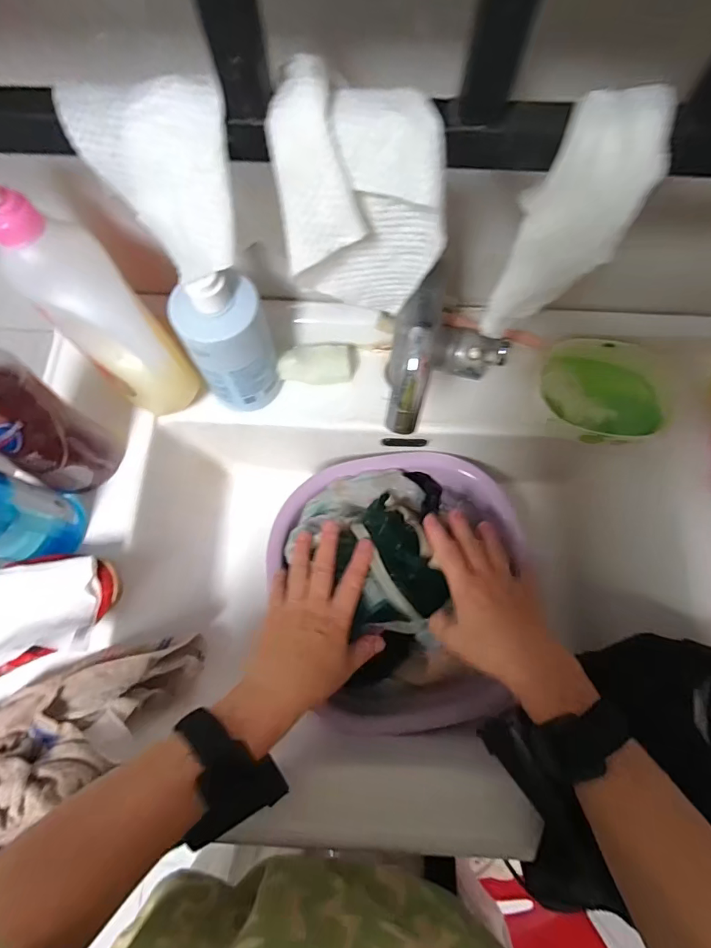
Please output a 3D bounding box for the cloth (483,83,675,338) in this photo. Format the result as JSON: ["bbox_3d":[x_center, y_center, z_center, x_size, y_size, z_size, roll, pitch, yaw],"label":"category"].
[{"bbox_3d":[0.101,-0.116,0.219,0.046,0.112,0.017,39,42,11],"label":"cloth"}]

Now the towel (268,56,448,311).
[{"bbox_3d":[0.001,-0.132,0.228,0.076,0.093,0.052,-16,73,-5],"label":"towel"}]

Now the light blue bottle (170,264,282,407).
[{"bbox_3d":[-0.113,-0.118,0.417,0.069,0.153,0.056,-25,74,-7],"label":"light blue bottle"}]

